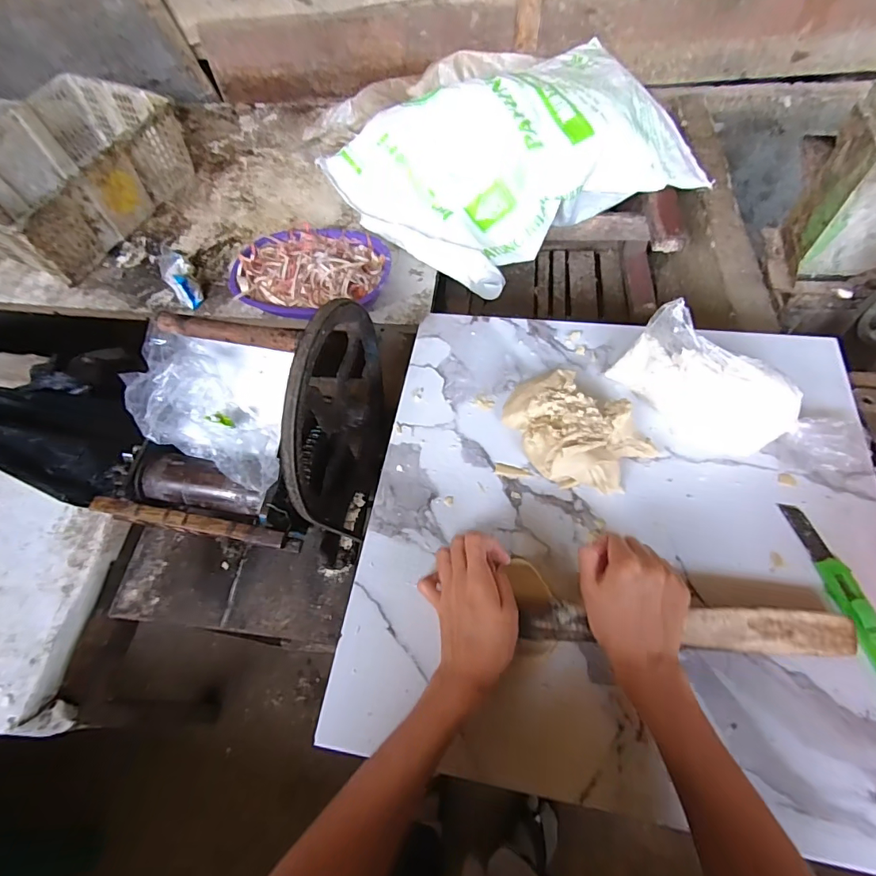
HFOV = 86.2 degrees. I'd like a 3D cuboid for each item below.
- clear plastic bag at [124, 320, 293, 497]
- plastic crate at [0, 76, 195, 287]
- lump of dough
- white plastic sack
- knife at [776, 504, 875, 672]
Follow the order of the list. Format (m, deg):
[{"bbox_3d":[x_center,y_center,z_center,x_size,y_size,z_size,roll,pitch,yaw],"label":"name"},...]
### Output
[{"bbox_3d":[-0.247,-0.031,0.525,0.151,0.102,0.182,-4,62,2],"label":"clear plastic bag"},{"bbox_3d":[-0.837,-0.592,1.058,0.331,0.153,0.471,21,65,14],"label":"plastic crate"},{"bbox_3d":[0.146,-0.011,0.495,0.117,0.058,0.140,-23,63,-8],"label":"lump of dough"},{"bbox_3d":[0.161,-0.549,0.923,0.657,0.188,0.395,-29,64,-11],"label":"white plastic sack"},{"bbox_3d":[0.362,0.149,0.404,0.034,0.018,0.194,-8,62,-1],"label":"knife"}]

